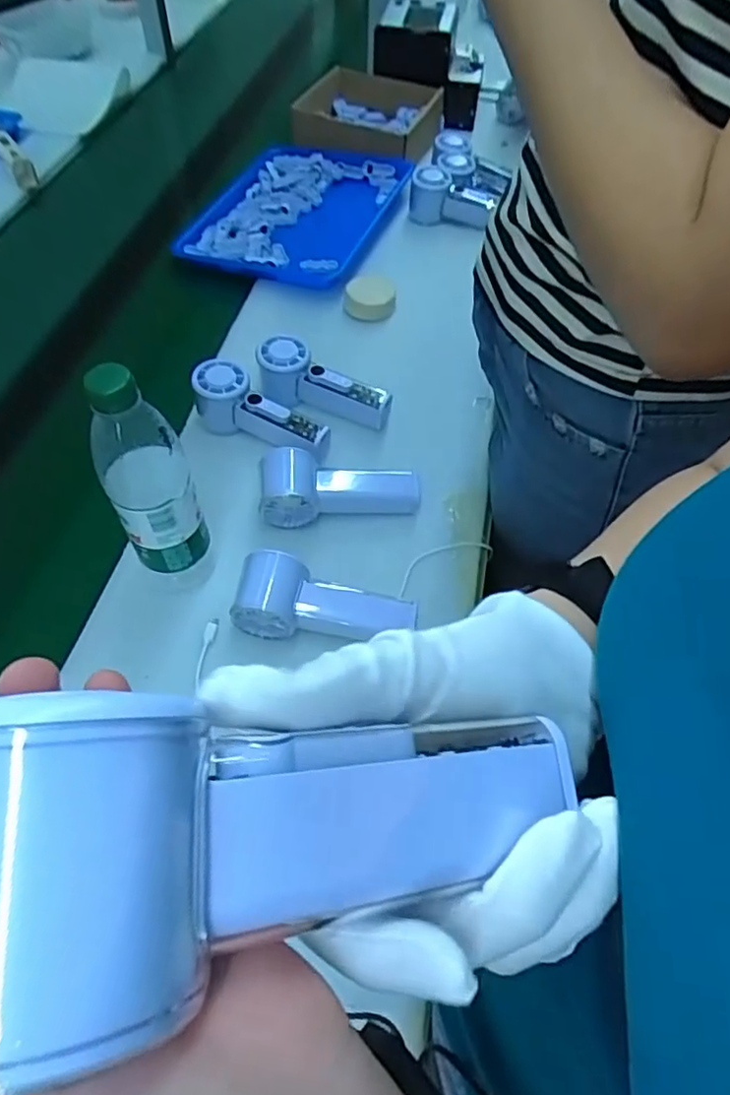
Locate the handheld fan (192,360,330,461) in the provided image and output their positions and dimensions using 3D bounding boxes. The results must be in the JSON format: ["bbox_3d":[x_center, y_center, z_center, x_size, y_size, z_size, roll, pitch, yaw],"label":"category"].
[{"bbox_3d":[-0.107,-0.141,0.665,0.148,0.062,0.045,21,56,13],"label":"handheld fan"}]

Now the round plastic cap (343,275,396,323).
[{"bbox_3d":[0.006,-0.314,0.816,0.063,0.030,0.056,-2,54,-3],"label":"round plastic cap"}]

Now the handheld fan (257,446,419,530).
[{"bbox_3d":[-0.024,-0.053,0.618,0.153,0.056,0.058,2,54,0],"label":"handheld fan"}]

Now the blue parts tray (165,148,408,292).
[{"bbox_3d":[-0.096,-0.491,0.935,0.257,0.031,0.316,18,56,11],"label":"blue parts tray"}]

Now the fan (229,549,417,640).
[{"bbox_3d":[-0.032,0.043,0.541,0.146,0.047,0.055,5,54,2],"label":"fan"}]

